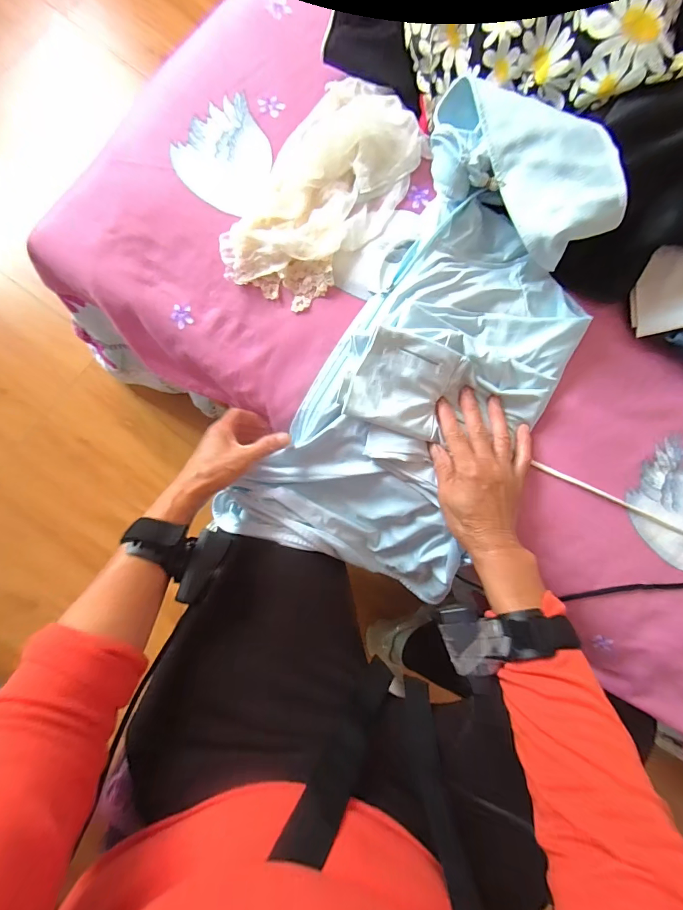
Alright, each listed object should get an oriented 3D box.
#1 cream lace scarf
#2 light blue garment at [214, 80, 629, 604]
[{"bbox_3d":[-0.015,-0.277,0.413,0.127,0.033,0.251,34,83,-3],"label":"cream lace scarf"},{"bbox_3d":[0.098,-0.079,0.423,0.265,0.079,0.513,29,104,-3],"label":"light blue garment"}]

